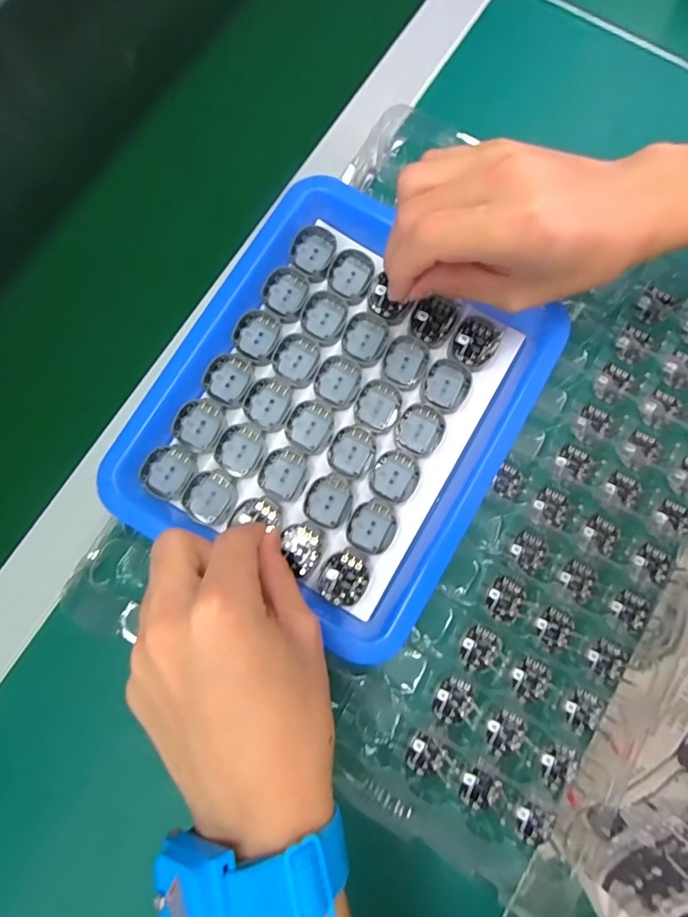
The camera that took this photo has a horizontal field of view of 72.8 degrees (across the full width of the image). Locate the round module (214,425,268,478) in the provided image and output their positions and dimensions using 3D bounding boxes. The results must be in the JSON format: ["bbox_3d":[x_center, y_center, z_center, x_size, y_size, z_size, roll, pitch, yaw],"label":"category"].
[{"bbox_3d":[-0.055,-0.004,0.250,0.025,0.006,0.027,0,79,1],"label":"round module"}]

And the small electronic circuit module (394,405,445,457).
[{"bbox_3d":[0.041,-0.015,0.255,0.025,0.006,0.027,23,80,5],"label":"small electronic circuit module"}]

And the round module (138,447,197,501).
[{"bbox_3d":[-0.092,0.007,0.245,0.025,0.007,0.028,20,80,5],"label":"round module"}]

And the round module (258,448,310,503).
[{"bbox_3d":[-0.031,0.008,0.247,0.025,0.004,0.027,0,79,1],"label":"round module"}]

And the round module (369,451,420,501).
[{"bbox_3d":[0.027,0.009,0.248,0.025,0.004,0.026,0,79,1],"label":"round module"}]

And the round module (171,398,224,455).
[{"bbox_3d":[-0.078,-0.018,0.250,0.026,0.005,0.027,0,79,1],"label":"round module"}]

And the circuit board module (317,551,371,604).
[{"bbox_3d":[0.000,0.061,0.238,0.025,0.004,0.027,31,81,7],"label":"circuit board module"}]

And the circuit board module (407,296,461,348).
[{"bbox_3d":[0.050,-0.078,0.261,0.024,0.004,0.030,30,81,7],"label":"circuit board module"}]

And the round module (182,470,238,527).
[{"bbox_3d":[-0.070,0.020,0.245,0.027,0.006,0.028,0,79,1],"label":"round module"}]

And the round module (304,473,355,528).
[{"bbox_3d":[-0.007,0.022,0.248,0.024,0.006,0.027,23,80,6],"label":"round module"}]

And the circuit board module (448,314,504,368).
[{"bbox_3d":[0.072,-0.065,0.259,0.025,0.004,0.029,31,81,7],"label":"circuit board module"}]

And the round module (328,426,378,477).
[{"bbox_3d":[0.005,-0.004,0.251,0.023,0.005,0.026,31,81,7],"label":"round module"}]

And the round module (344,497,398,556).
[{"bbox_3d":[0.015,0.035,0.243,0.025,0.004,0.028,24,81,6],"label":"round module"}]

